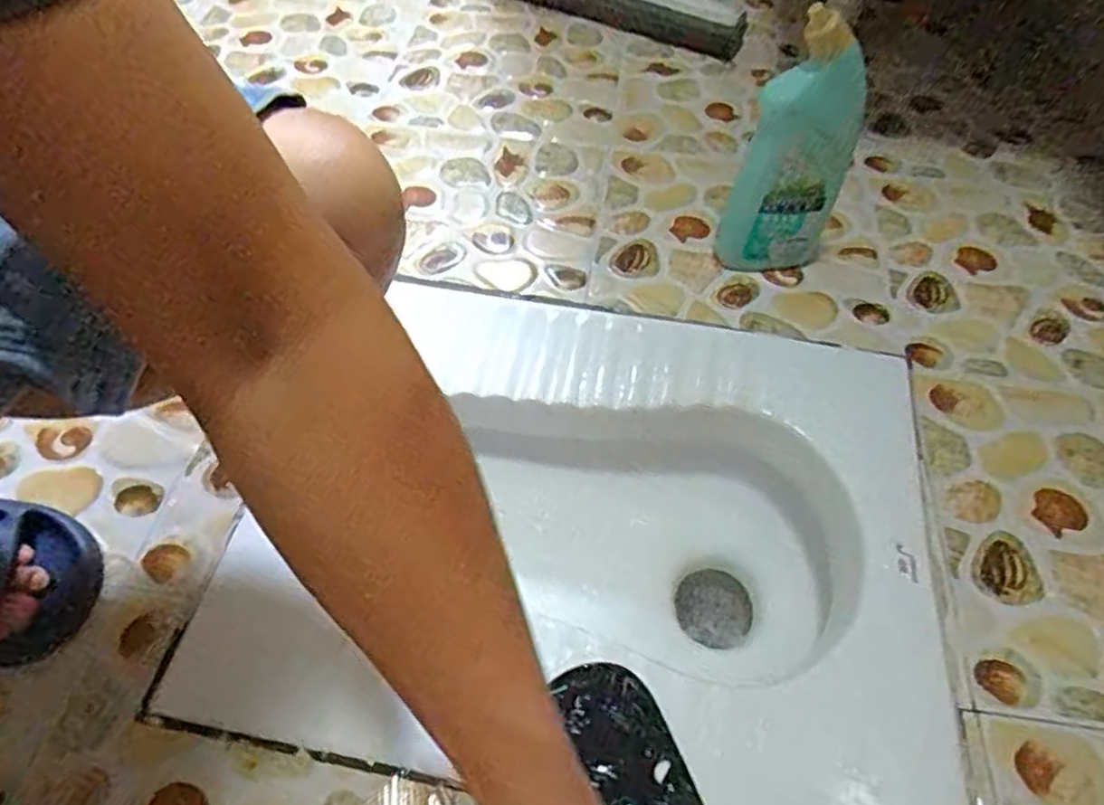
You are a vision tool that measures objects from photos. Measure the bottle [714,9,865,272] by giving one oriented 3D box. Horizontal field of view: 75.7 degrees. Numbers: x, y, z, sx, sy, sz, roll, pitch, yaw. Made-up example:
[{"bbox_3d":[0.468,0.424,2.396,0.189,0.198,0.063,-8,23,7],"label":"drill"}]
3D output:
[{"bbox_3d":[0.217,-0.222,0.638,0.086,0.239,0.091,16,54,9],"label":"bottle"}]

